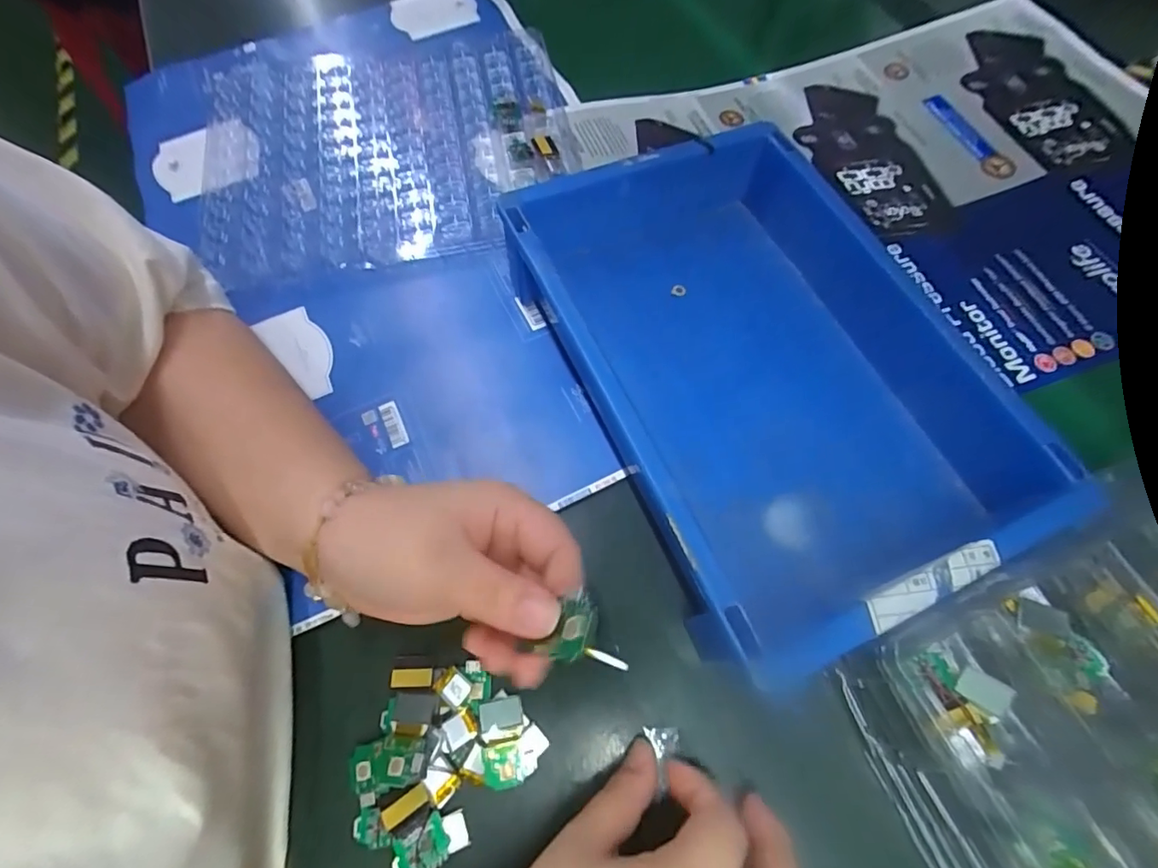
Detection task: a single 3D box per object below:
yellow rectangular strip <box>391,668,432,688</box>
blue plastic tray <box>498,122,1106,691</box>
[{"bbox_3d":[-0.088,0.128,0.267,0.022,0.004,0.009,-4,65,5],"label":"yellow rectangular strip"},{"bbox_3d":[0.113,-0.047,0.313,0.221,0.073,0.301,-25,68,-12],"label":"blue plastic tray"}]

